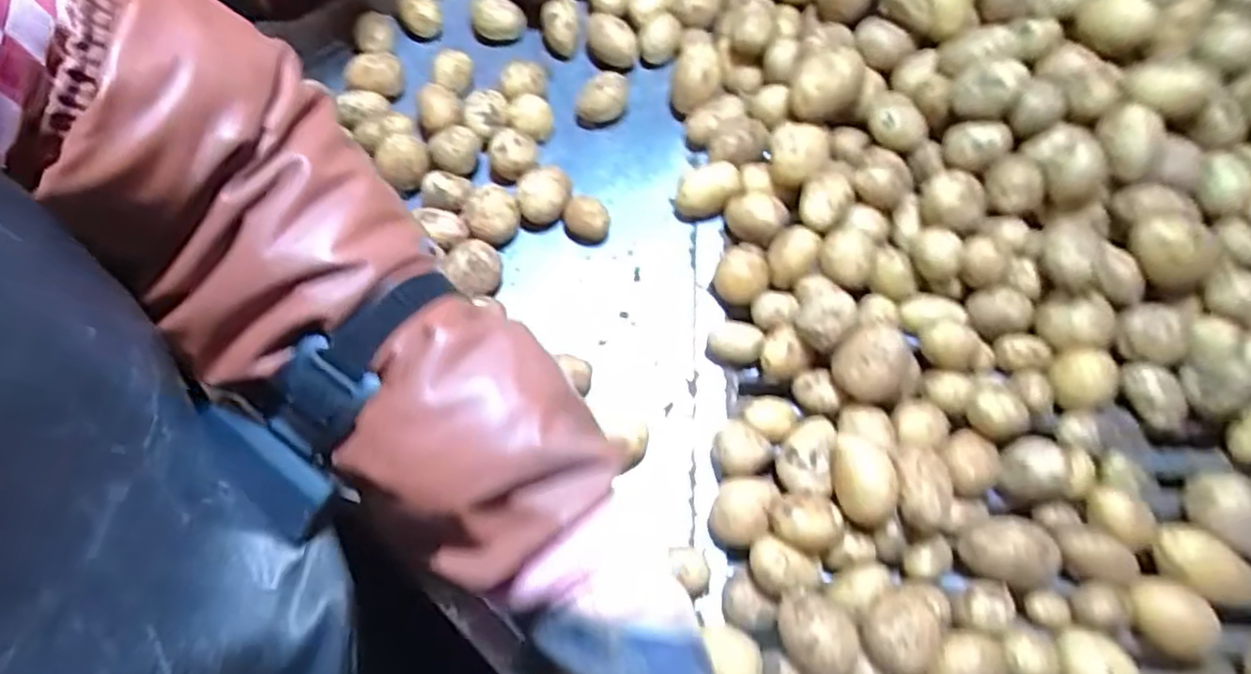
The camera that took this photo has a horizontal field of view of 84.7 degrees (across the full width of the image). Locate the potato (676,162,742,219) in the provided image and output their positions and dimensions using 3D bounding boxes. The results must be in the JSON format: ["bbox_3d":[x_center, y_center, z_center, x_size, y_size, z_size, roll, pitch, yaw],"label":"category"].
[{"bbox_3d":[0.072,-0.130,0.605,0.050,0.040,0.035,5,65,1],"label":"potato"}]

